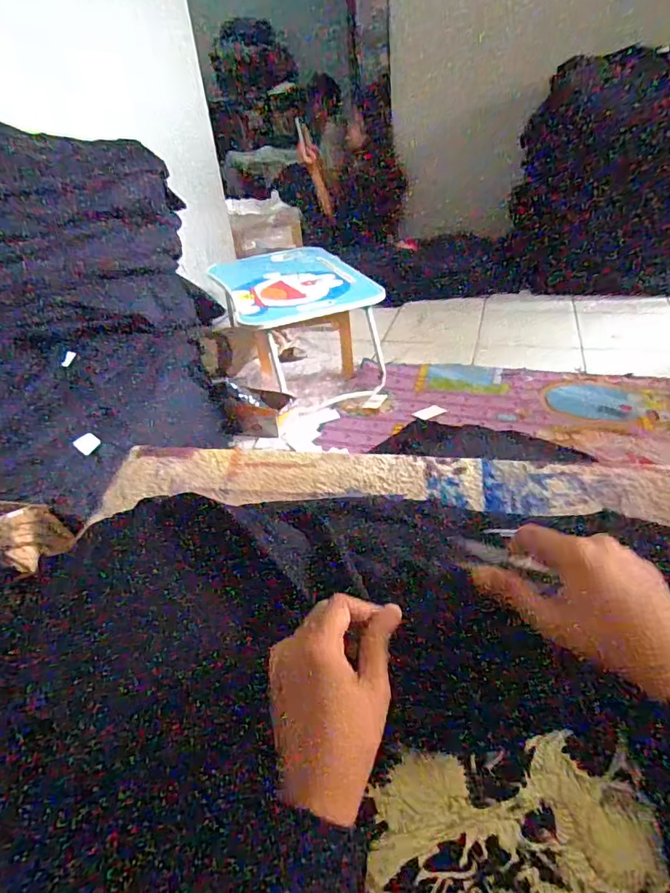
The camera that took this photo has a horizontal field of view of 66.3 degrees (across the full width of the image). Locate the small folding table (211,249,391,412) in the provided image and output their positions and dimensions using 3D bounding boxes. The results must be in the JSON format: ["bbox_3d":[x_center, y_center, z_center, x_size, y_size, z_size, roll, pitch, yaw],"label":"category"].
[{"bbox_3d":[-0.109,-0.368,1.514,0.368,0.285,0.610,-15,36,-12],"label":"small folding table"}]

